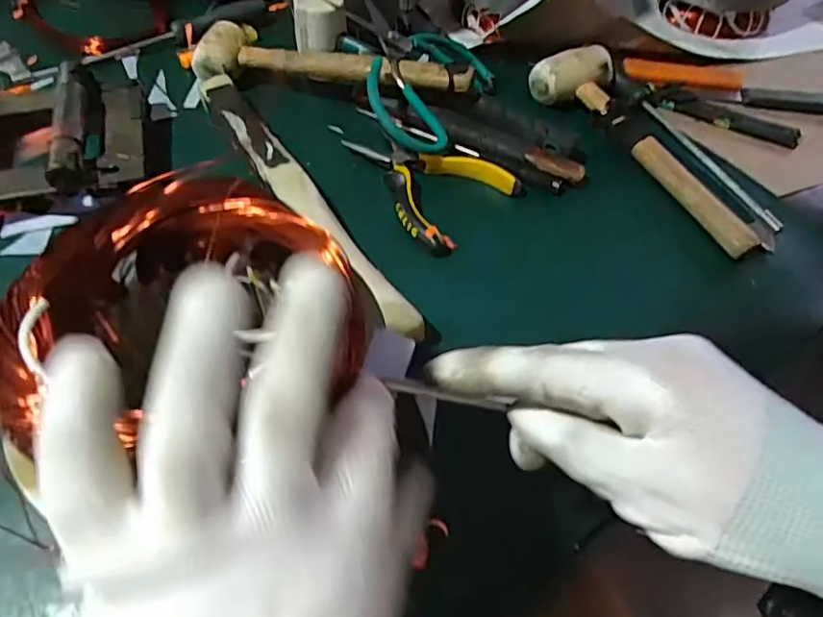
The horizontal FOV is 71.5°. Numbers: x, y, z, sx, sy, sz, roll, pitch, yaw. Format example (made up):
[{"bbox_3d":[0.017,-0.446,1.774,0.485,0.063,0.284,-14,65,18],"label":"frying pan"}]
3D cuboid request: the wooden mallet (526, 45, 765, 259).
[{"bbox_3d":[0.206,-0.145,0.502,0.069,0.034,0.250,-24,61,-18],"label":"wooden mallet"}]

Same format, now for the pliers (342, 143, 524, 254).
[{"bbox_3d":[0.022,-0.107,0.480,0.104,0.031,0.134,-24,61,-18],"label":"pliers"}]

